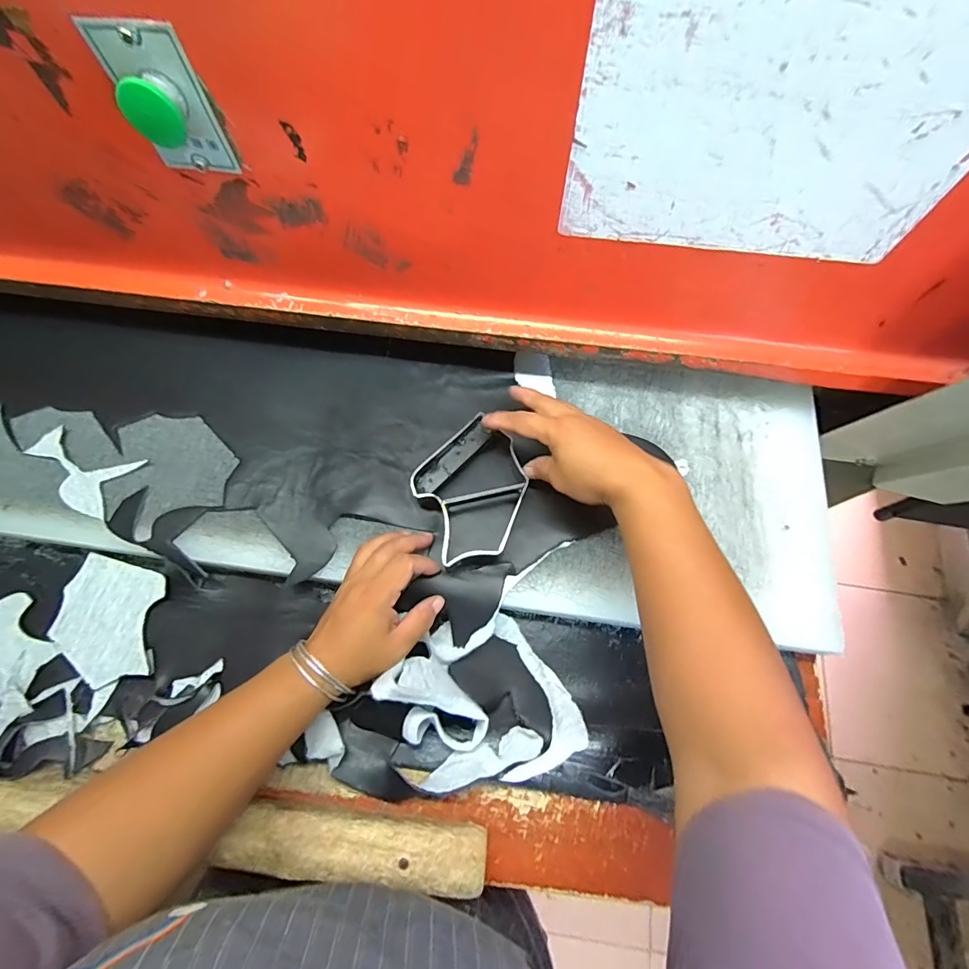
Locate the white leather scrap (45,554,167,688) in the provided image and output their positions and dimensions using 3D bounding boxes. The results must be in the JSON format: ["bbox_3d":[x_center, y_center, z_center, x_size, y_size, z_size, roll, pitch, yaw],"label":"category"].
[{"bbox_3d":[-0.359,0.125,0.447,0.089,0.013,0.122,-1,58,-9],"label":"white leather scrap"}]

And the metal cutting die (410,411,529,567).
[{"bbox_3d":[-0.012,0.007,0.451,0.102,0.034,0.129,-23,71,-8],"label":"metal cutting die"}]

